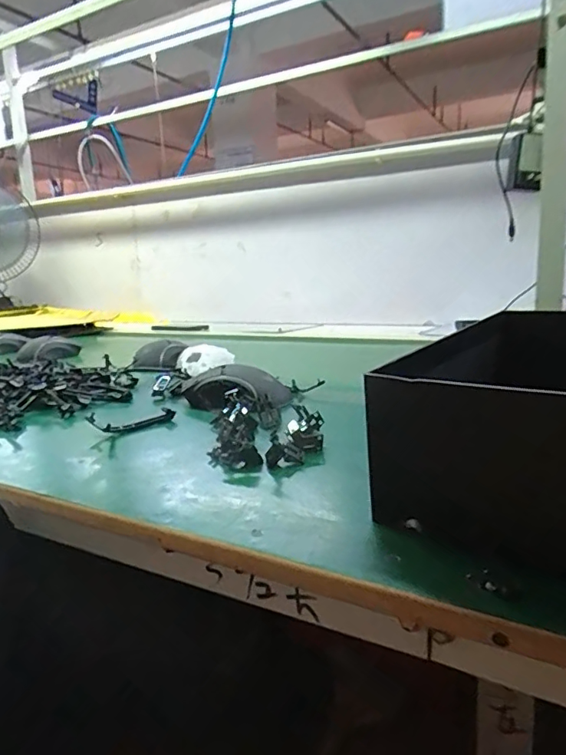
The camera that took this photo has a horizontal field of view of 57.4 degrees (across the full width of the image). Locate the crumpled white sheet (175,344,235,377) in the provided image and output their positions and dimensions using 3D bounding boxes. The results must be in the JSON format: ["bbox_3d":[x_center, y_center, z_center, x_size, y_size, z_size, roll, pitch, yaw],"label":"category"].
[{"bbox_3d":[-0.110,-0.027,0.736,0.081,0.031,0.065,-5,12,-17],"label":"crumpled white sheet"}]

